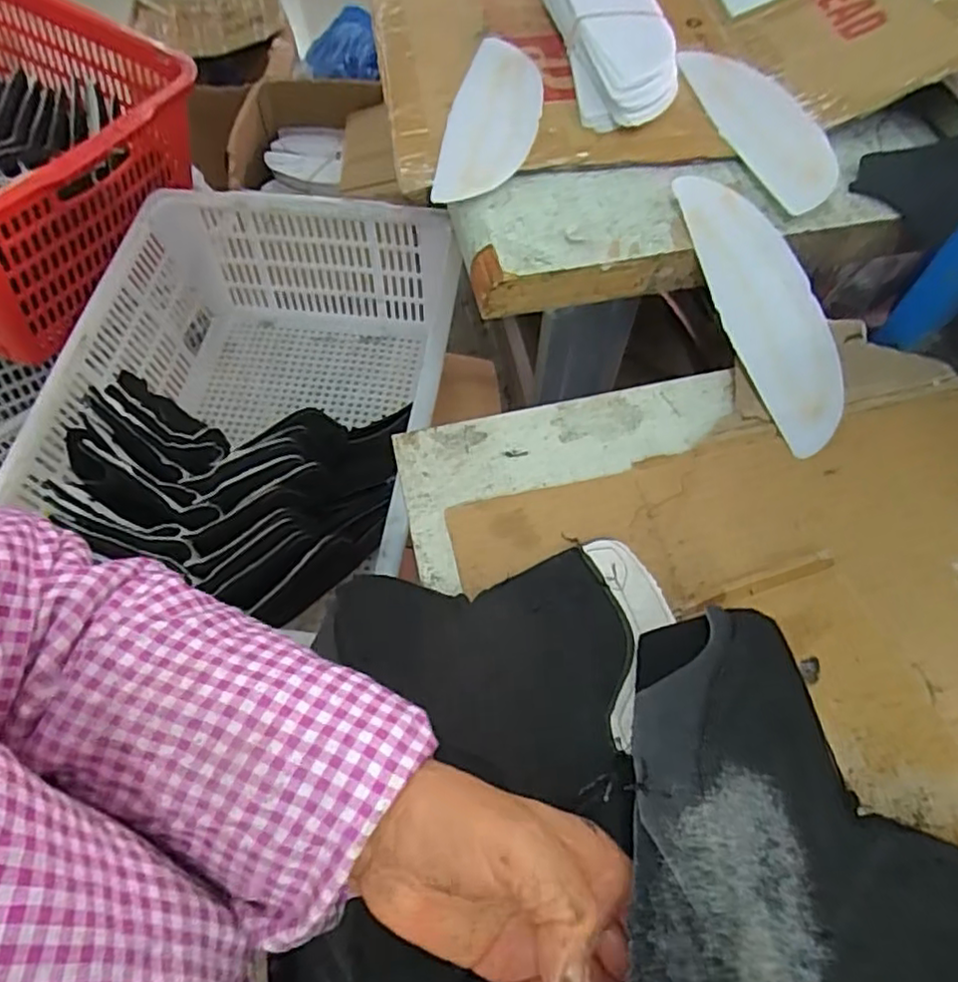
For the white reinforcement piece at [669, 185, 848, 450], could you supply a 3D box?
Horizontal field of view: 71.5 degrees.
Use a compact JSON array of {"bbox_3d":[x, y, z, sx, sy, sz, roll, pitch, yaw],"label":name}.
[{"bbox_3d":[0.210,-0.134,0.486,0.069,0.016,0.219,-18,81,-10],"label":"white reinforcement piece"}]

